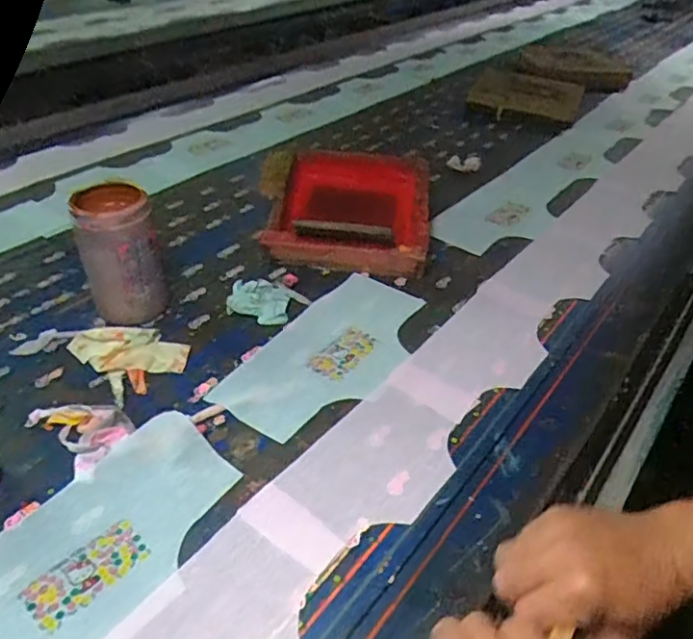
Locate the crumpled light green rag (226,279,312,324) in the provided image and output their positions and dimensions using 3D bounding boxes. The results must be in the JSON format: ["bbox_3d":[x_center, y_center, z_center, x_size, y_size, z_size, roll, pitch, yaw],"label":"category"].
[{"bbox_3d":[-0.115,-0.028,0.804,0.104,0.024,0.074,13,40,14],"label":"crumpled light green rag"}]

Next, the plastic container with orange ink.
[{"bbox_3d":[-0.286,-0.077,0.739,0.096,0.164,0.083,-17,42,-21],"label":"plastic container with orange ink"}]

